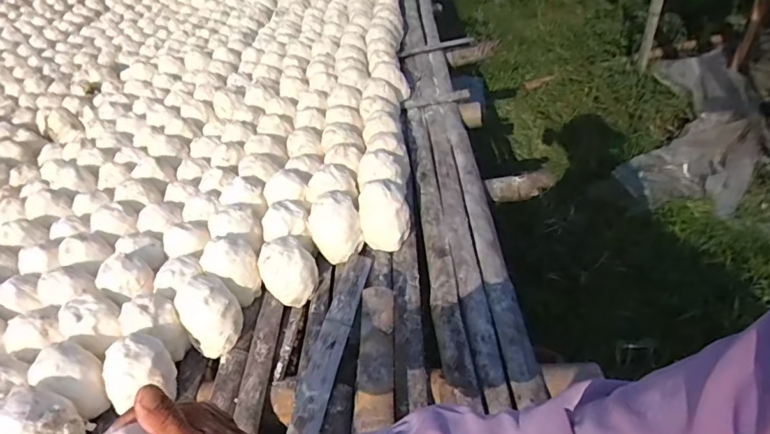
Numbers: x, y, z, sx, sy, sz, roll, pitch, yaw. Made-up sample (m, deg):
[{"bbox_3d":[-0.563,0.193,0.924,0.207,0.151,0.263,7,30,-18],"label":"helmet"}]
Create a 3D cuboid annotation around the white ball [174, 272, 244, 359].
[{"bbox_3d":[-0.256,0.139,0.722,0.079,0.089,0.091,-29,44,-23],"label":"white ball"}]

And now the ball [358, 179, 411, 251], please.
[{"bbox_3d":[-0.002,-0.007,0.816,0.080,0.093,0.079,-5,40,4],"label":"ball"}]

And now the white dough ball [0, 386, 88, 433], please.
[{"bbox_3d":[-0.408,0.251,0.582,0.086,0.084,0.077,15,45,25],"label":"white dough ball"}]

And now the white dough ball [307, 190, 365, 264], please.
[{"bbox_3d":[-0.082,0.016,0.814,0.080,0.091,0.078,-5,40,4],"label":"white dough ball"}]

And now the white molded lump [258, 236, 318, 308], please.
[{"bbox_3d":[-0.149,0.084,0.780,0.090,0.089,0.073,-26,43,-20],"label":"white molded lump"}]

